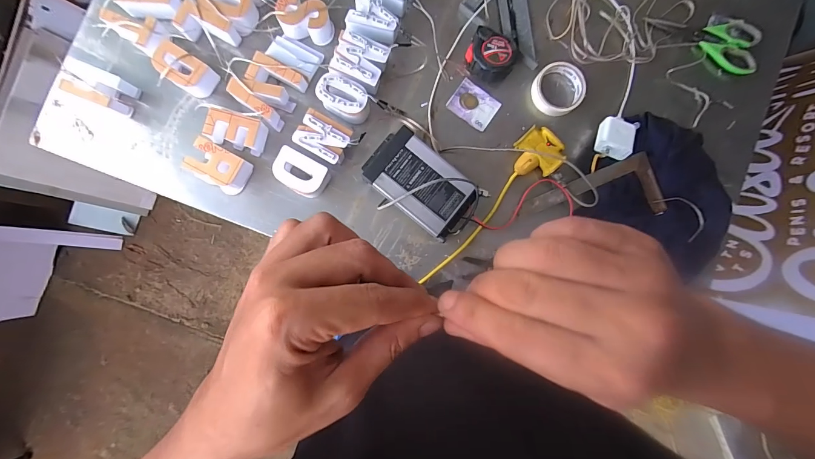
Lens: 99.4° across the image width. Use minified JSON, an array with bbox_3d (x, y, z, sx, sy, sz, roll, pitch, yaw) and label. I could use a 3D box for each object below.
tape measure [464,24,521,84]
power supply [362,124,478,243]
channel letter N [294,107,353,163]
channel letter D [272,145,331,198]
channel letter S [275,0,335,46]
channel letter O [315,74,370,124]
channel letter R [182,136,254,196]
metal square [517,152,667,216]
[{"bbox_3d":[0.154,-0.310,0.615,0.093,0.034,0.089,21,85,-5],"label":"tape measure"},{"bbox_3d":[0.016,-0.078,0.590,0.186,0.057,0.116,42,84,-3],"label":"power supply"},{"bbox_3d":[-0.140,-0.152,0.581,0.087,0.041,0.072,29,87,-3],"label":"channel letter N"},{"bbox_3d":[-0.177,-0.093,0.575,0.087,0.033,0.066,28,85,-5],"label":"channel letter D"},{"bbox_3d":[-0.174,-0.358,0.593,0.093,0.051,0.058,16,86,-6],"label":"channel letter S"},{"bbox_3d":[-0.108,-0.218,0.584,0.091,0.032,0.061,24,85,-5],"label":"channel letter O"},{"bbox_3d":[-0.311,-0.102,0.573,0.087,0.039,0.065,29,85,-5],"label":"channel letter R"},{"bbox_3d":[0.330,-0.043,0.618,0.240,0.019,0.108,-22,91,3],"label":"metal square"}]

